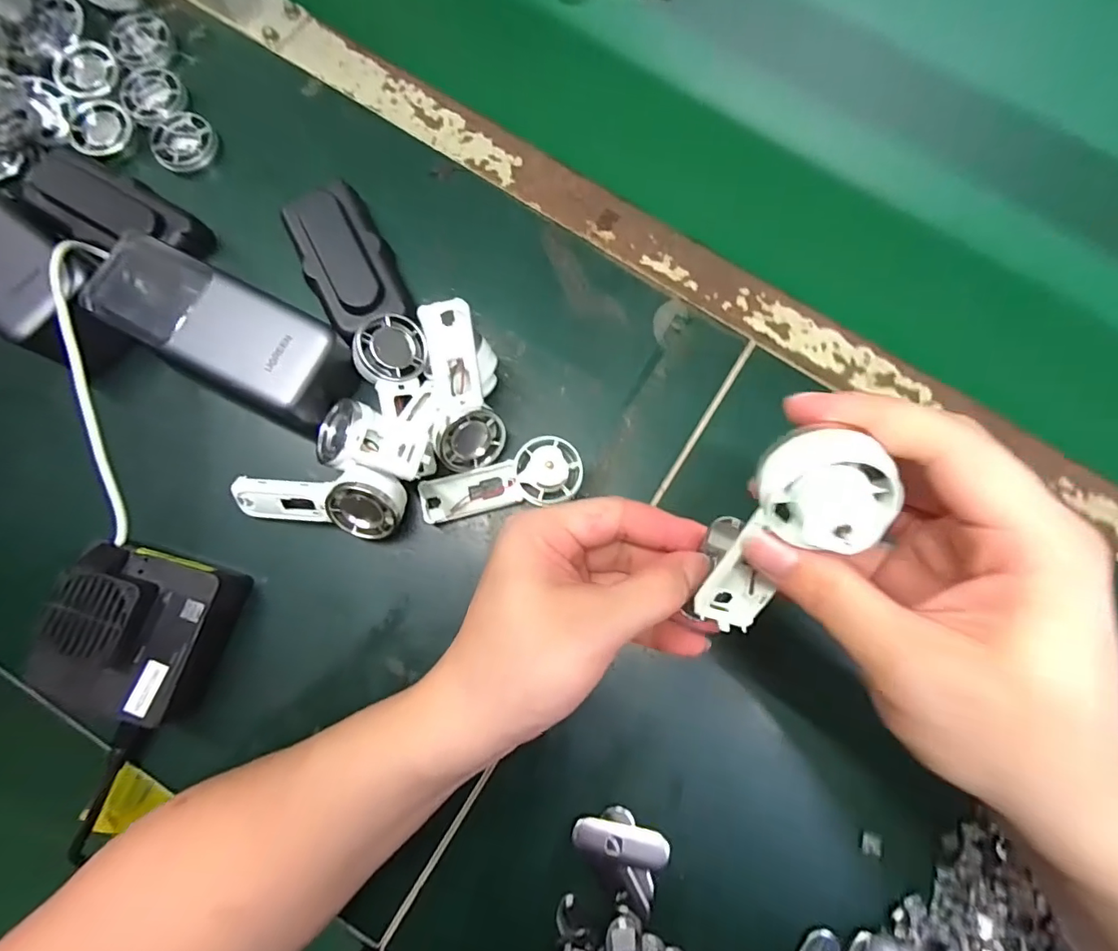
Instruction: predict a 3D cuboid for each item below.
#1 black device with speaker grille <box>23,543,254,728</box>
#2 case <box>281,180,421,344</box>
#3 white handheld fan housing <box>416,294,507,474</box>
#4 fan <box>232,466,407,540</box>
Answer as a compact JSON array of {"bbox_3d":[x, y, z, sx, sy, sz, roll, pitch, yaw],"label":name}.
[{"bbox_3d":[-0.218,0.082,0.272,0.069,0.048,0.082,17,79,2],"label":"black device with speaker grille"},{"bbox_3d":[-0.128,-0.129,0.323,0.049,0.027,0.102,-27,81,-6],"label":"case"},{"bbox_3d":[-0.052,-0.045,0.280,0.035,0.019,0.093,-6,124,-2],"label":"white handheld fan housing"},{"bbox_3d":[-0.132,0.013,0.296,0.091,0.033,0.035,8,79,1],"label":"fan"}]

